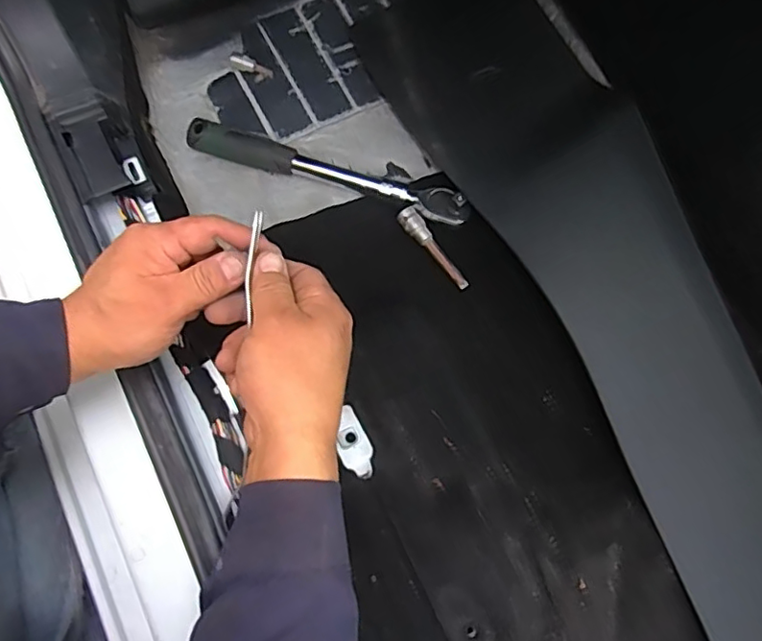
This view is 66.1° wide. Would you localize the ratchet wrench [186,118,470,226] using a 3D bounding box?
[{"bbox_3d":[-0.055,-0.157,0.616,0.300,0.026,0.032,18,73,4],"label":"ratchet wrench"}]

